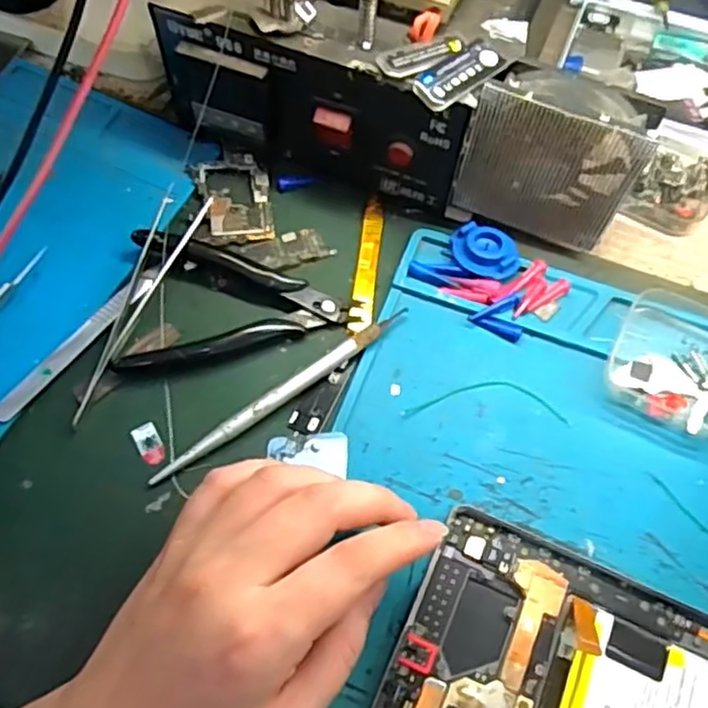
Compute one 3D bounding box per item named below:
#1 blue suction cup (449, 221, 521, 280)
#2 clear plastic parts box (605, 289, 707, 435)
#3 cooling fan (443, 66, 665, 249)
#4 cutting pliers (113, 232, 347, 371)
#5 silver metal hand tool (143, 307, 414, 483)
[{"bbox_3d":[0.068,-0.053,0.354,0.038,0.006,0.026,31,68,14],"label":"blue suction cup"},{"bbox_3d":[0.160,0.001,0.329,0.062,0.014,0.071,27,67,12],"label":"clear plastic parts box"},{"bbox_3d":[0.096,-0.095,0.334,0.082,0.082,0.028,17,65,8],"label":"cooling fan"},{"bbox_3d":[-0.058,-0.028,0.336,0.107,0.018,0.070,0,64,0],"label":"cutting pliers"},{"bbox_3d":[-0.032,0.018,0.321,0.141,0.009,0.008,-34,69,-16],"label":"silver metal hand tool"}]

